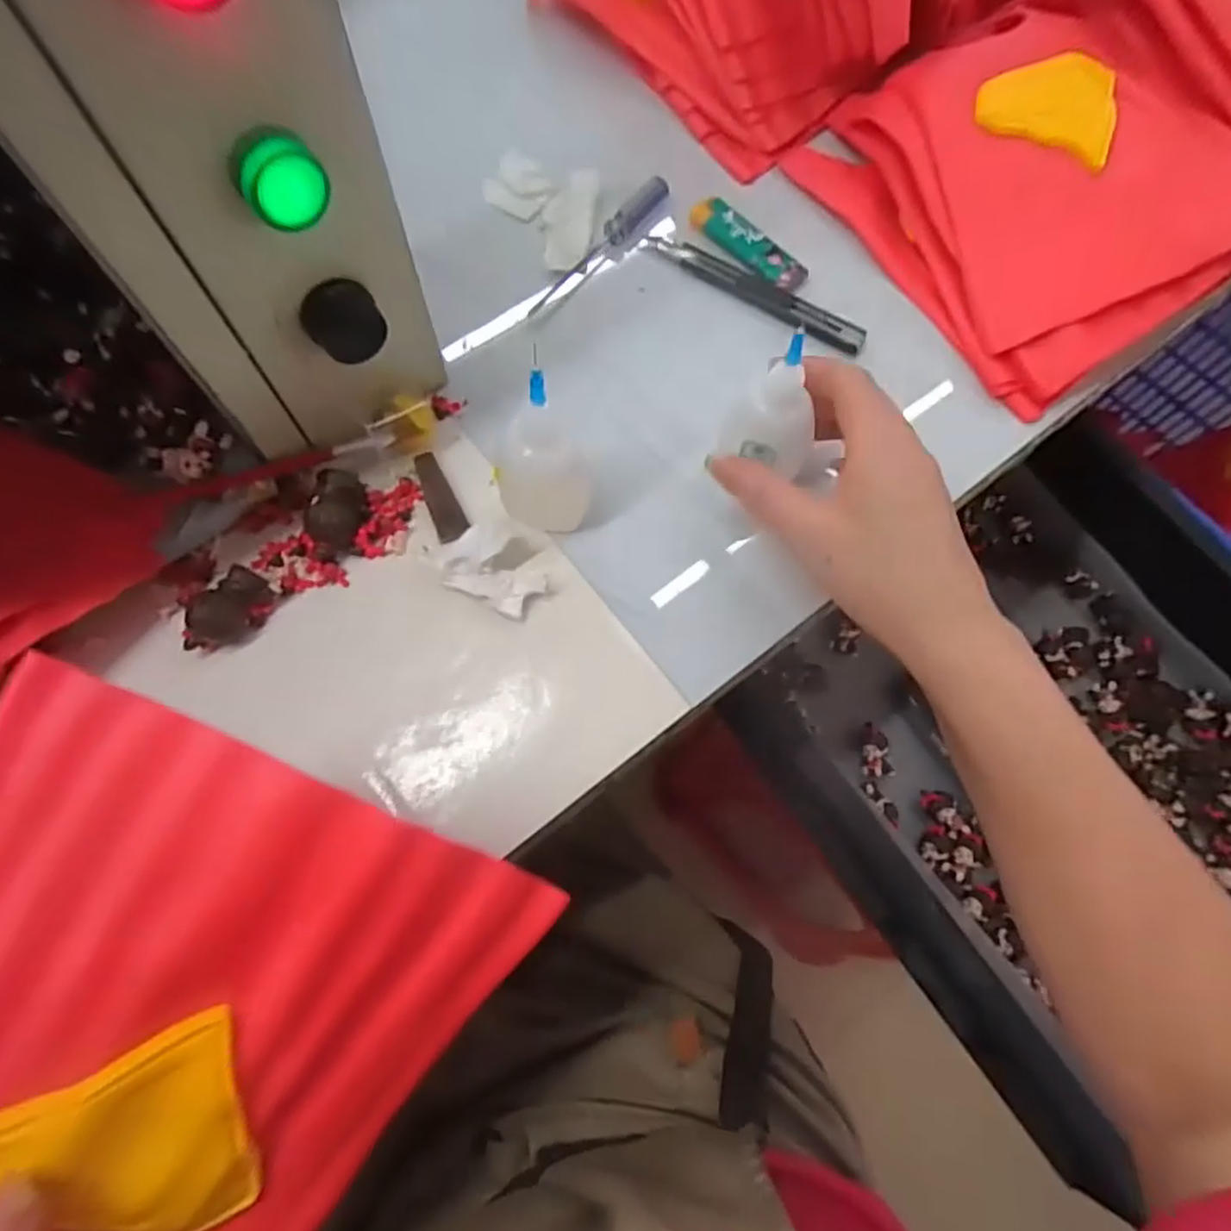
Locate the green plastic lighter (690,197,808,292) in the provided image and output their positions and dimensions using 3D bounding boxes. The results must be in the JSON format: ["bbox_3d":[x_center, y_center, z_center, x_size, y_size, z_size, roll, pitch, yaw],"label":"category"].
[{"bbox_3d":[0.079,-0.221,0.411,0.079,0.009,0.027,40,74,12],"label":"green plastic lighter"}]

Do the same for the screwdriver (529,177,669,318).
[{"bbox_3d":[-0.011,-0.219,0.406,0.013,0.013,0.121,41,74,12],"label":"screwdriver"}]

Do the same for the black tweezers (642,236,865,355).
[{"bbox_3d":[0.080,-0.190,0.400,0.138,0.007,0.018,34,73,10],"label":"black tweezers"}]

